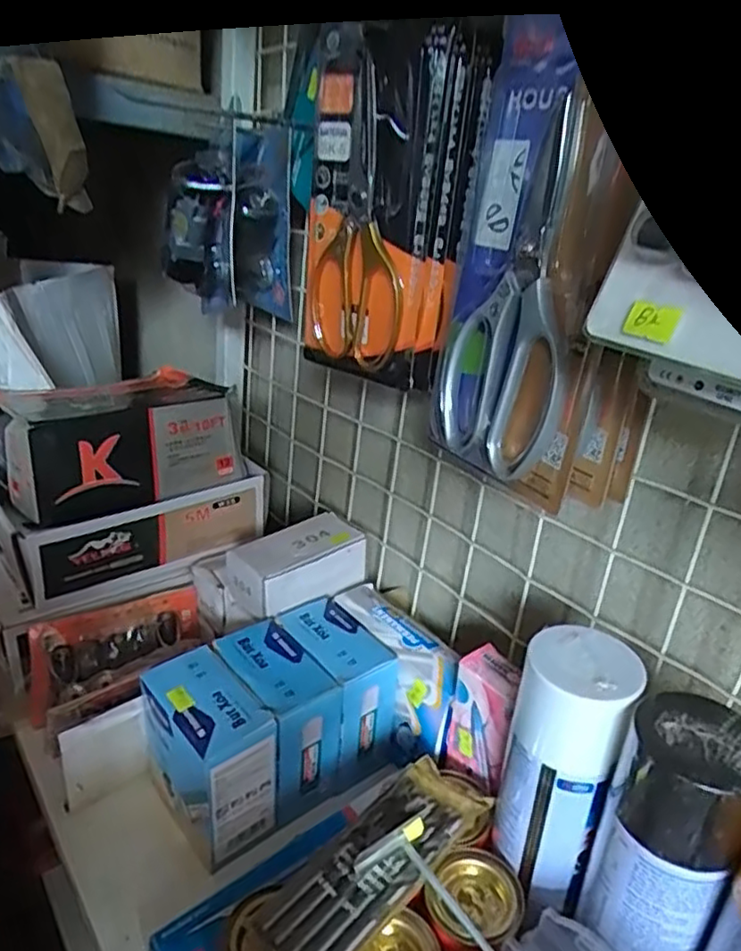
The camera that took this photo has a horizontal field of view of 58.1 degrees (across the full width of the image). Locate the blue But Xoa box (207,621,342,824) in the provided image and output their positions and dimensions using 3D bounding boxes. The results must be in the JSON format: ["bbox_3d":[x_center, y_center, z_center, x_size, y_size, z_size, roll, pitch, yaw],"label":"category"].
[{"bbox_3d":[-0.070,0.182,0.504,0.068,0.104,0.097,-11,28,-40],"label":"blue But Xoa box"}]

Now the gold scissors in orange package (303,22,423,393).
[{"bbox_3d":[-0.004,-0.185,0.478,0.030,0.221,0.120,-10,27,-37],"label":"gold scissors in orange package"}]

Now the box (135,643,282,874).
[{"bbox_3d":[-0.116,0.193,0.467,0.058,0.104,0.096,-13,29,-42],"label":"box"}]

